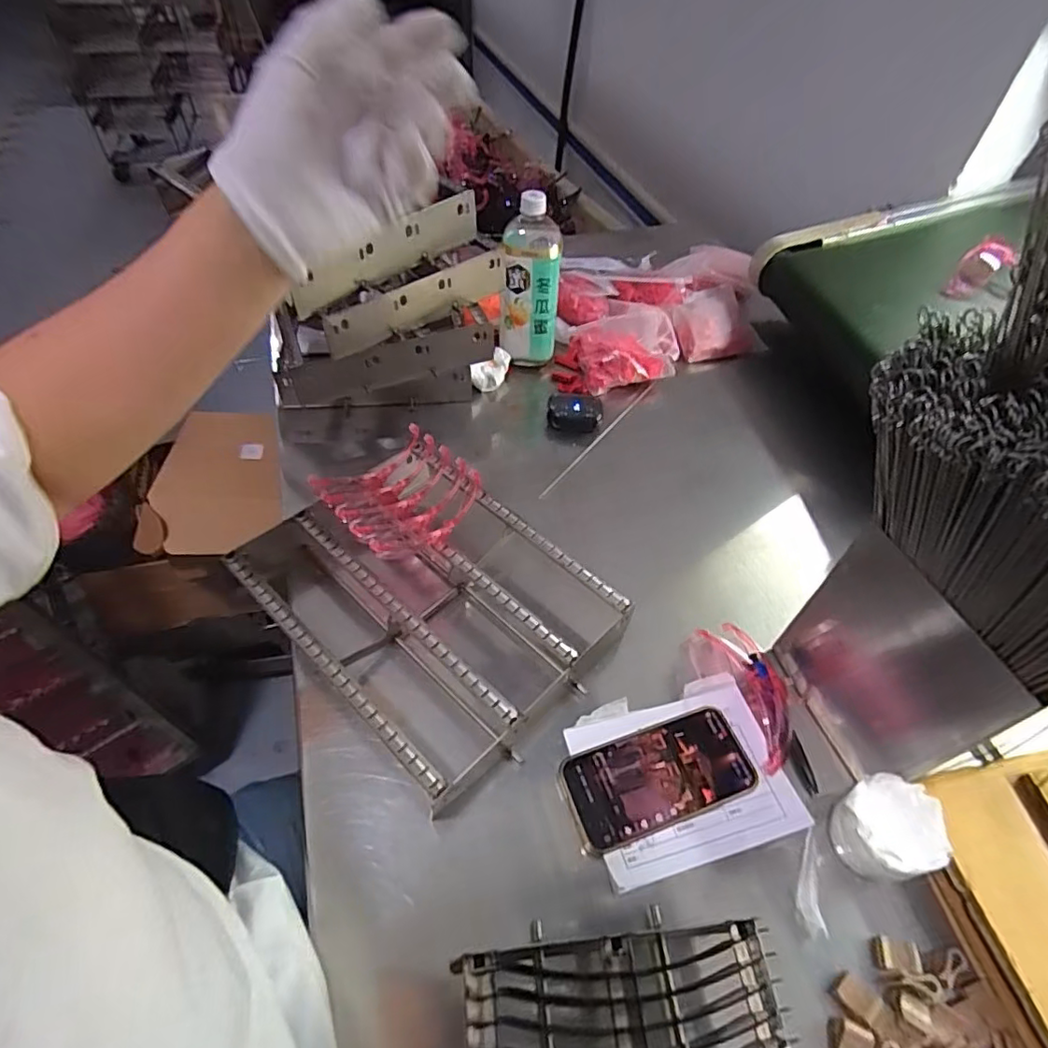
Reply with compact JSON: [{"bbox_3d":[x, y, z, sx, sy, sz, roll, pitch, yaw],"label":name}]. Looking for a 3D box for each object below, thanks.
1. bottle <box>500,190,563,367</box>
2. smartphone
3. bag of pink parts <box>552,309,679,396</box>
[{"bbox_3d":[0.009,-0.331,0.789,0.078,0.210,0.093,6,51,1],"label":"bottle"},{"bbox_3d":[0.115,0.211,0.486,0.160,0.010,0.075,-14,54,-16],"label":"smartphone"},{"bbox_3d":[0.139,-0.260,0.859,0.191,0.043,0.149,-5,52,-4],"label":"bag of pink parts"}]

